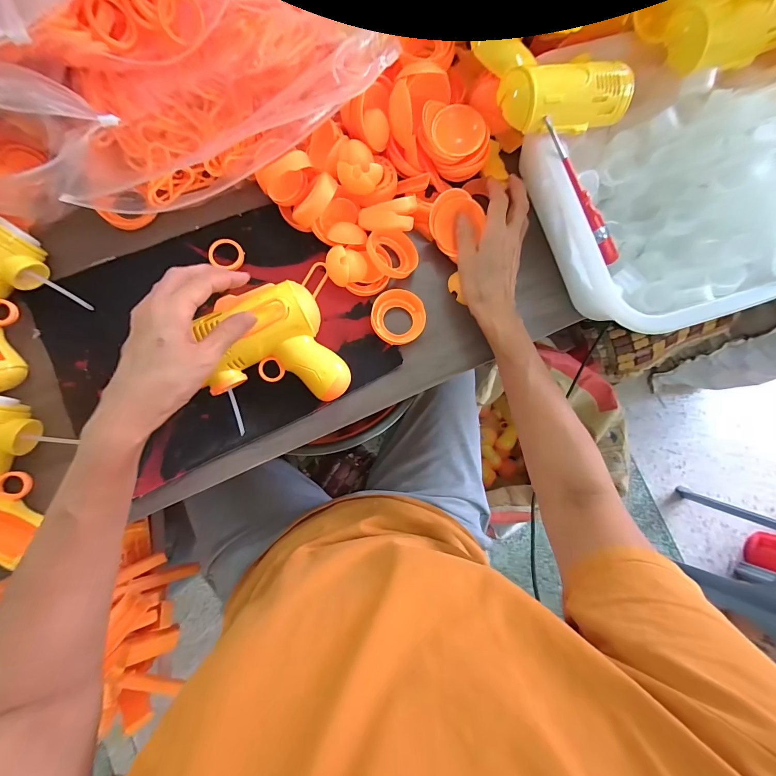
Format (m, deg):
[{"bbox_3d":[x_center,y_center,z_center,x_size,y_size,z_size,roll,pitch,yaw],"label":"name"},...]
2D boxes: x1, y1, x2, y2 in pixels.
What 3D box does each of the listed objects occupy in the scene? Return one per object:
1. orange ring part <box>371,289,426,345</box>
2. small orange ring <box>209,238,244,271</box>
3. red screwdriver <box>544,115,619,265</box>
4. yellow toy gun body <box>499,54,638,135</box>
[{"bbox_3d":[0.011,-0.075,0.369,0.057,0.012,0.056,5,82,-6],"label":"orange ring part"},{"bbox_3d":[-0.170,-0.142,0.366,0.034,0.006,0.029,15,81,-4],"label":"small orange ring"},{"bbox_3d":[0.190,-0.186,0.336,0.016,0.013,0.153,-44,110,-10],"label":"red screwdriver"},{"bbox_3d":[0.168,-0.266,0.319,0.125,0.040,0.051,-9,84,-7],"label":"yellow toy gun body"}]

